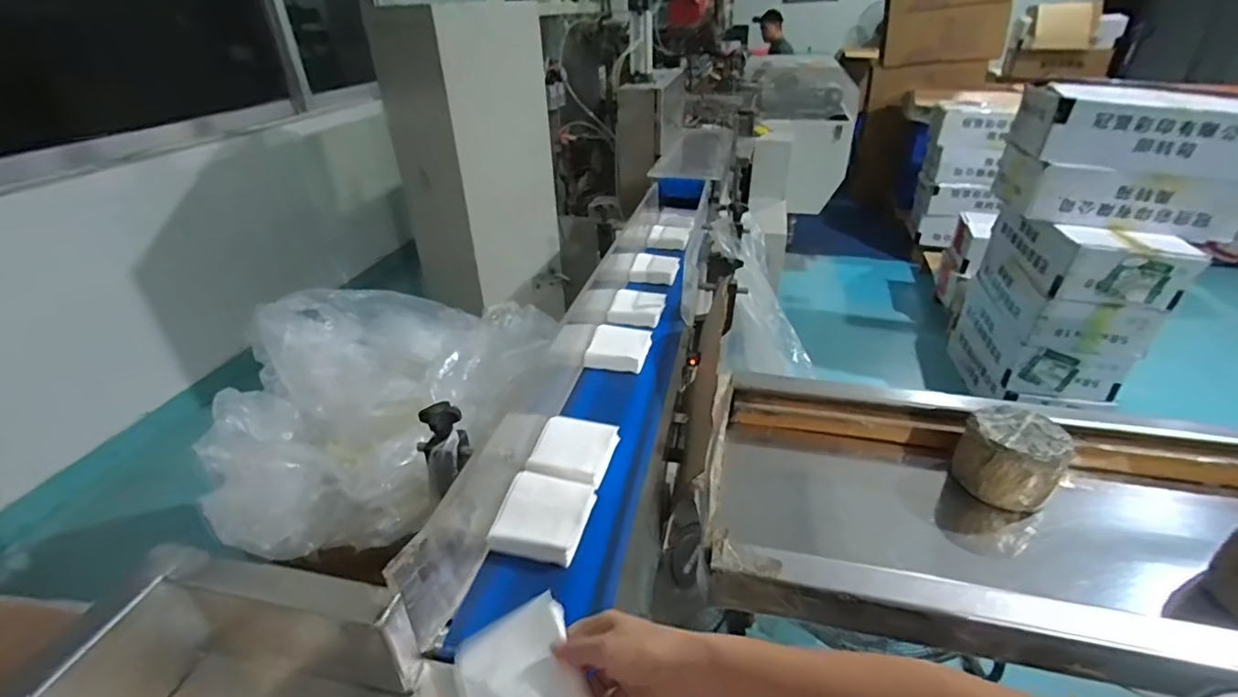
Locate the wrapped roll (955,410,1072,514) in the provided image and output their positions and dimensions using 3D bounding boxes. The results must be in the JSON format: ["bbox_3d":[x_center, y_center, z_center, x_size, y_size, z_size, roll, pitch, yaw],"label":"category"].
[{"bbox_3d":[0.416,0.115,0.587,0.091,0.074,0.082,23,40,34],"label":"wrapped roll"}]

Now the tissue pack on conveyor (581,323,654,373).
[{"bbox_3d":[0.001,-0.006,0.917,0.094,0.030,0.109,6,33,13],"label":"tissue pack on conveyor"}]

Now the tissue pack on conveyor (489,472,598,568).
[{"bbox_3d":[-0.084,0.187,0.611,0.094,0.025,0.100,6,33,13],"label":"tissue pack on conveyor"}]

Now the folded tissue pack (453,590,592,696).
[{"bbox_3d":[-0.084,0.265,0.443,0.097,0.013,0.111,-28,33,-4],"label":"folded tissue pack"}]

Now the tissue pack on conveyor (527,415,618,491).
[{"bbox_3d":[-0.057,0.132,0.696,0.095,0.028,0.101,6,33,12],"label":"tissue pack on conveyor"}]

